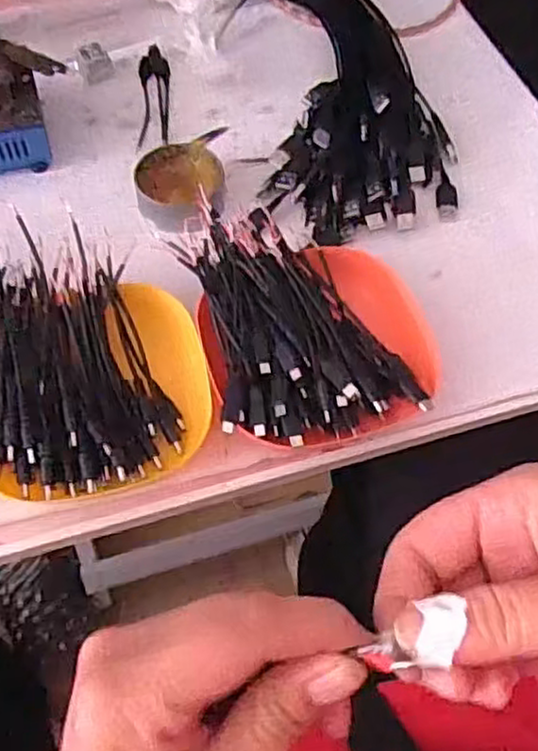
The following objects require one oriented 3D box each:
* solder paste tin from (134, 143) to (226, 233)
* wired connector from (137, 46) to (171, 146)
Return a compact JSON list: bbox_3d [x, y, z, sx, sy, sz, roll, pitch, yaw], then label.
[{"bbox_3d":[-0.066,-0.141,0.532,0.063,0.028,0.057,-18,63,-12],"label":"solder paste tin"},{"bbox_3d":[-0.095,-0.233,0.596,0.026,0.006,0.114,-3,61,-4],"label":"wired connector"}]

